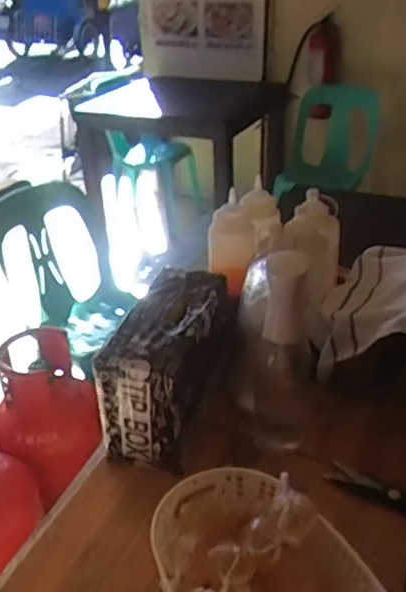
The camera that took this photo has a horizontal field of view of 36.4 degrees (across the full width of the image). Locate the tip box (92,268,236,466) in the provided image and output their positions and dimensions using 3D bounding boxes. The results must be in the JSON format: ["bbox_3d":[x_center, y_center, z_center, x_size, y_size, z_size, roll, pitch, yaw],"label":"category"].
[{"bbox_3d":[-0.042,0.087,0.852,0.103,0.158,0.237,10,33,17],"label":"tip box"}]

